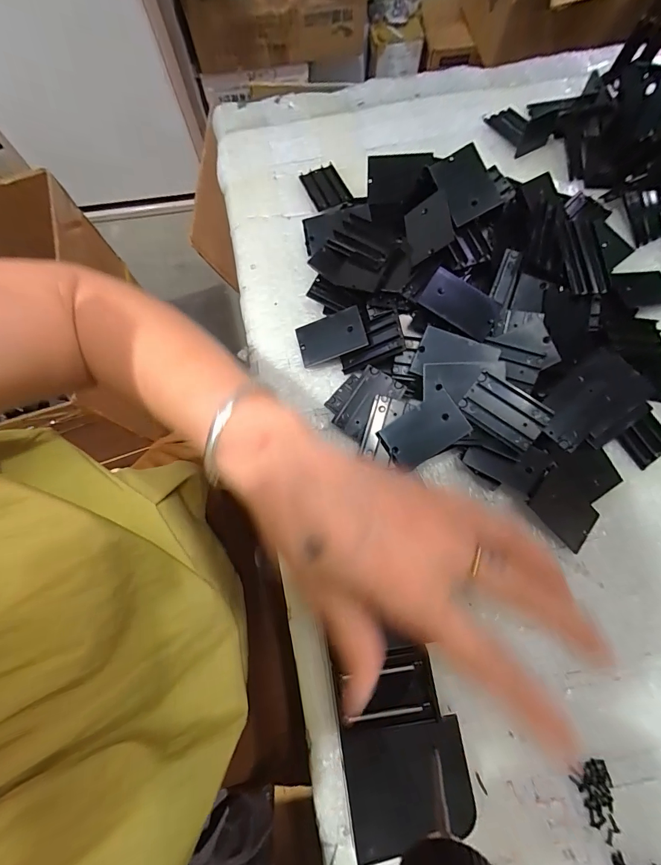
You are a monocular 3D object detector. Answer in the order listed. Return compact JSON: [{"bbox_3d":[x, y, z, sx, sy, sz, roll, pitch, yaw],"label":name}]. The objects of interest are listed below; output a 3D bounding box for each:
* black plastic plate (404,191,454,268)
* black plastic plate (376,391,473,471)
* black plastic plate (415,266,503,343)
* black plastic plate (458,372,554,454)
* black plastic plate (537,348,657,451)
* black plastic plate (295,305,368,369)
[{"bbox_3d":[0.075,-0.156,0.286,0.036,0.006,0.050,-19,64,38],"label":"black plastic plate"},{"bbox_3d":[0.066,0.000,0.264,0.057,0.004,0.035,-33,82,10],"label":"black plastic plate"},{"bbox_3d":[0.096,-0.095,0.272,0.057,0.004,0.038,29,76,-5],"label":"black plastic plate"},{"bbox_3d":[0.121,-0.016,0.254,0.054,0.007,0.034,38,78,10],"label":"black plastic plate"},{"bbox_3d":[0.181,-0.023,0.259,0.077,0.006,0.043,-34,72,-2],"label":"black plastic plate"},{"bbox_3d":[0.000,-0.077,0.302,0.055,0.004,0.035,-17,83,15],"label":"black plastic plate"}]

